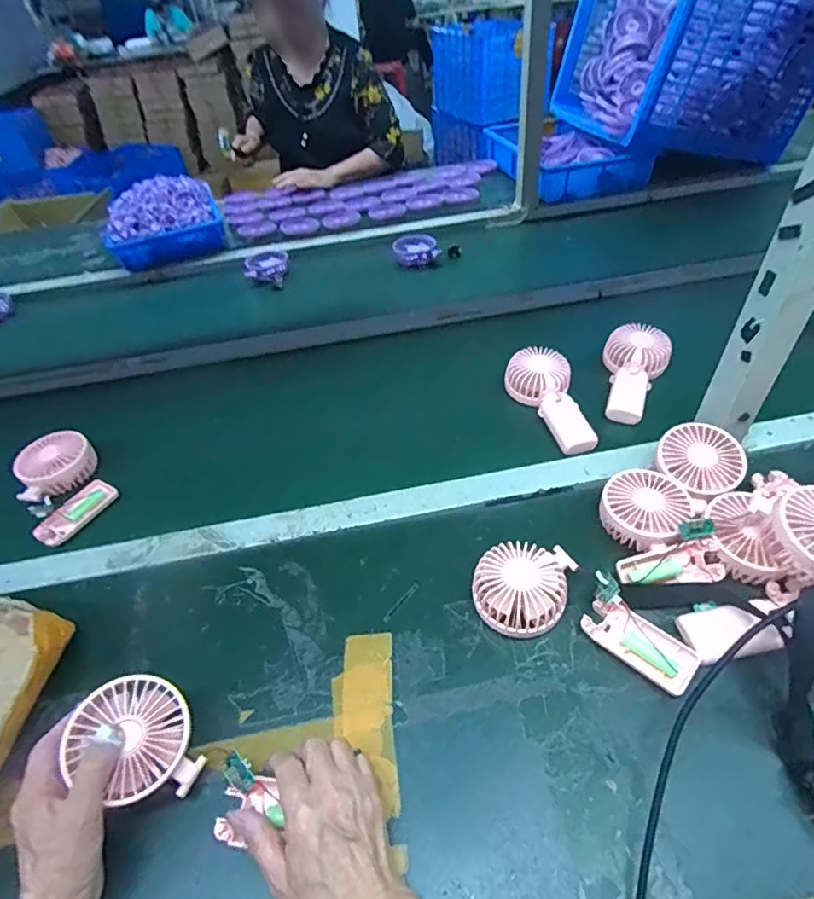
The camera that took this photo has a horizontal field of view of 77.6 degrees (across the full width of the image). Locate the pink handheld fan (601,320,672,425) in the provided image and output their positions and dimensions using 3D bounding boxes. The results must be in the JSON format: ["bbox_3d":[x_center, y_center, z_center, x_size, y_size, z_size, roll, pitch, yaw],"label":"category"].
[{"bbox_3d":[0.310,-0.109,0.697,0.085,0.046,0.172,15,48,21],"label":"pink handheld fan"}]

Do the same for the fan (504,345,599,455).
[{"bbox_3d":[0.186,-0.070,0.672,0.084,0.043,0.173,-7,44,0],"label":"fan"}]

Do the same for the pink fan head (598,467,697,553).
[{"bbox_3d":[0.252,0.063,0.537,0.081,0.034,0.084,32,56,33],"label":"pink fan head"}]

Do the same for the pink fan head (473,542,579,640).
[{"bbox_3d":[0.110,0.129,0.488,0.087,0.047,0.096,16,48,21],"label":"pink fan head"}]

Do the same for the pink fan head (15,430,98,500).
[{"bbox_3d":[-0.464,0.016,0.671,0.092,0.034,0.085,-25,61,-17],"label":"pink fan head"}]

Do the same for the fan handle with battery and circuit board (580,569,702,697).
[{"bbox_3d":[0.204,0.161,0.446,0.044,0.037,0.099,-36,52,-27],"label":"fan handle with battery and circuit board"}]

